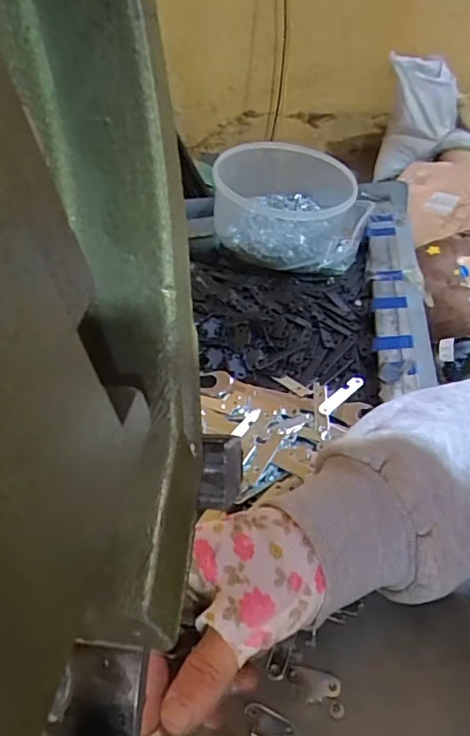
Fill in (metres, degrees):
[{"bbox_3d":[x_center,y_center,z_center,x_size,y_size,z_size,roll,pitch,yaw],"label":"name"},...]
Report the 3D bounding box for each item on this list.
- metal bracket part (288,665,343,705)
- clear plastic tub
[{"bbox_3d":[0.042,0.169,0.287,0.028,0.004,0.016,5,44,12],"label":"metal bracket part"},{"bbox_3d":[0.064,-0.189,0.603,0.166,0.089,0.172,-7,42,3],"label":"clear plastic tub"}]

